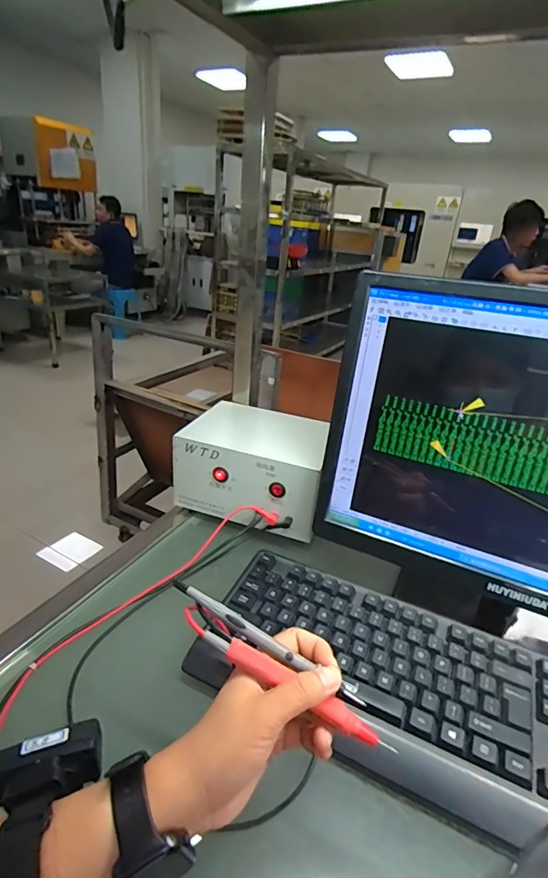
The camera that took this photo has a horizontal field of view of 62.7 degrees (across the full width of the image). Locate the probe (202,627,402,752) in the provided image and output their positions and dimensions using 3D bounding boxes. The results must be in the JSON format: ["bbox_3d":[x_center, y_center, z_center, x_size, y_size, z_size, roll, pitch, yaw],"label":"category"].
[{"bbox_3d":[0.014,0.165,0.298,0.135,0.010,0.014,28,30,10],"label":"probe"}]

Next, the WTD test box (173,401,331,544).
[{"bbox_3d":[-0.026,0.039,0.641,0.202,0.121,0.141,12,26,13],"label":"WTD test box"}]

